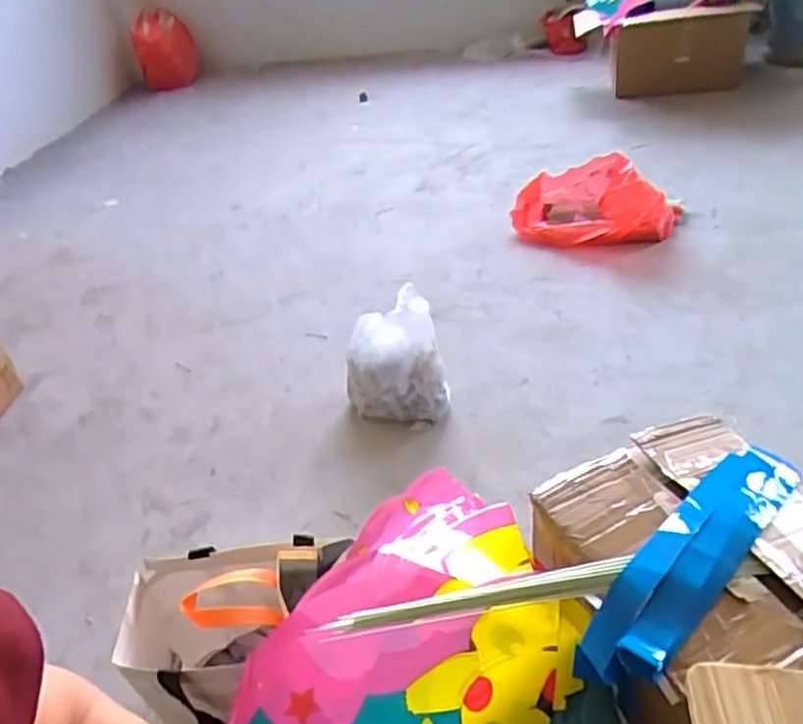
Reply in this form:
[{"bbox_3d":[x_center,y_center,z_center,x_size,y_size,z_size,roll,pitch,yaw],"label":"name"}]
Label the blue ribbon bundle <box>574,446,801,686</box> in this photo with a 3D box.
[{"bbox_3d":[0.392,0.246,0.905,0.429,0.084,0.096,-35,44,-31],"label":"blue ribbon bundle"}]

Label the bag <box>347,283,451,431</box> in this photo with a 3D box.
[{"bbox_3d":[-0.014,0.002,1.602,0.237,0.275,0.140,-5,37,6],"label":"bag"}]

